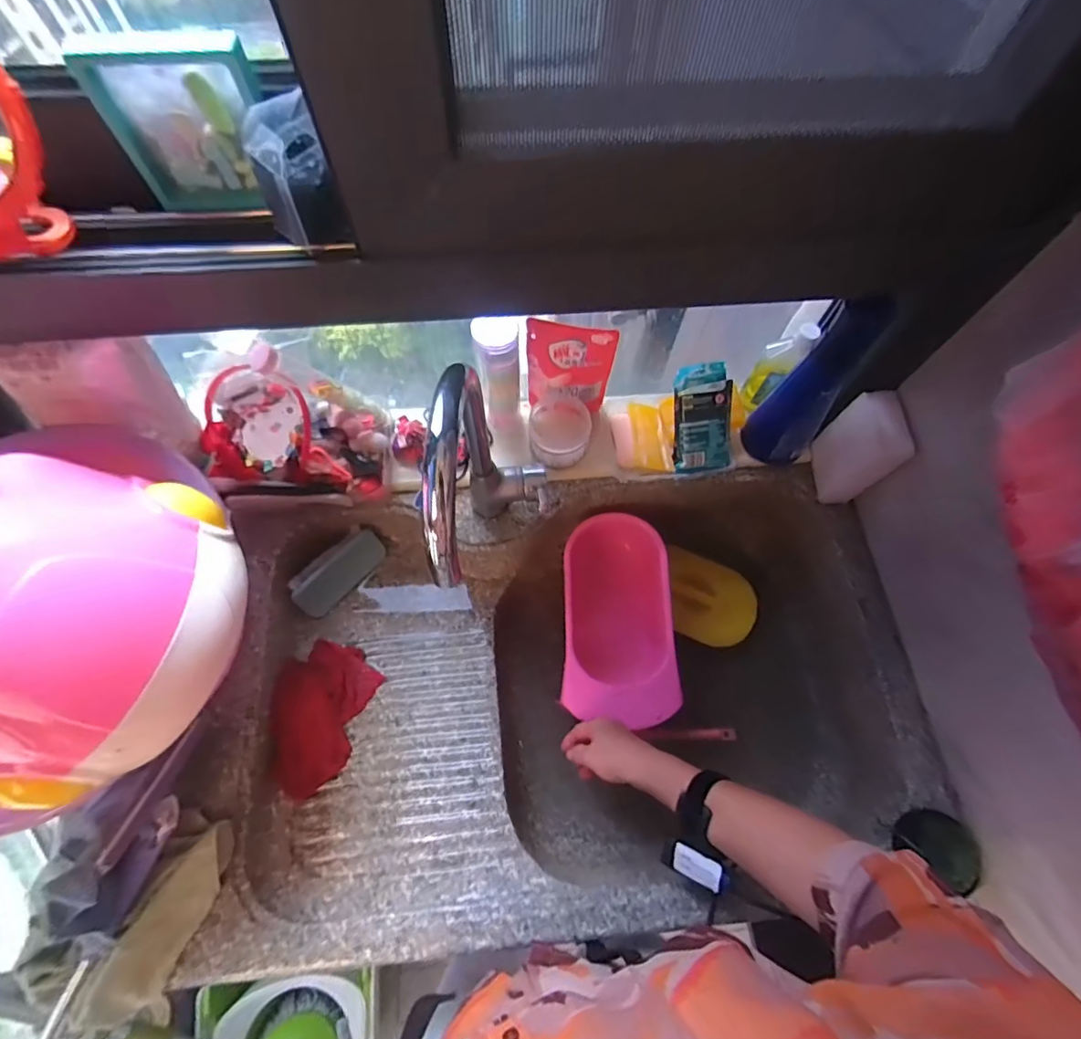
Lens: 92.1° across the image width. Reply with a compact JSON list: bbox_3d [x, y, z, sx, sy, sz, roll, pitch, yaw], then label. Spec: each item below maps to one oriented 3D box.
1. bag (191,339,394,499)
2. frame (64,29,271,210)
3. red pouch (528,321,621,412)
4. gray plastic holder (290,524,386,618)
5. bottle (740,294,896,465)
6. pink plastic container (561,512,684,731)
[{"bbox_3d":[-0.312,-0.126,0.635,0.221,0.157,0.134,3,67,-1],"label":"bag"},{"bbox_3d":[-0.257,-0.289,0.392,0.111,0.116,0.018,-3,67,-3],"label":"frame"},{"bbox_3d":[0.036,-0.195,0.682,0.109,0.139,0.023,9,67,2],"label":"red pouch"},{"bbox_3d":[-0.288,0.074,0.744,0.031,0.065,0.136,12,57,40],"label":"gray plastic holder"},{"bbox_3d":[0.337,-0.163,0.638,0.082,0.239,0.074,40,71,14],"label":"bottle"},{"bbox_3d":[0.110,0.152,0.757,0.151,0.104,0.269,2,67,-1],"label":"pink plastic container"}]

